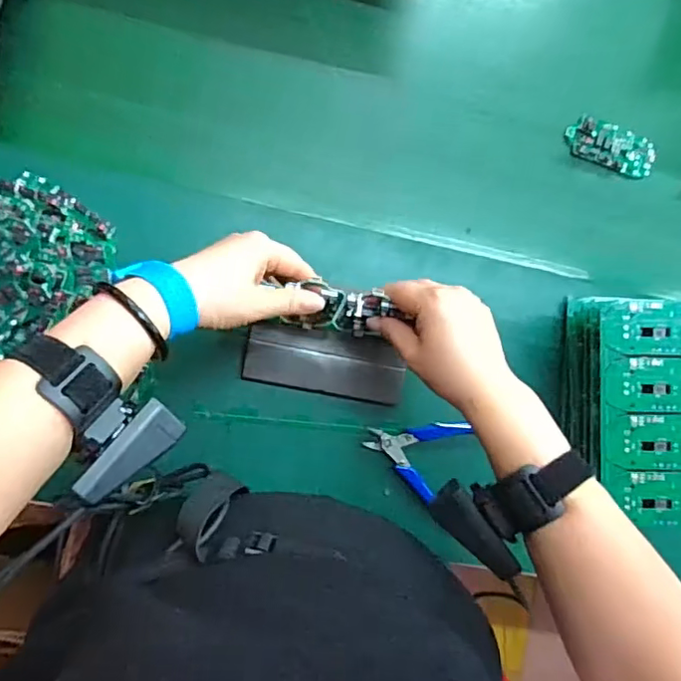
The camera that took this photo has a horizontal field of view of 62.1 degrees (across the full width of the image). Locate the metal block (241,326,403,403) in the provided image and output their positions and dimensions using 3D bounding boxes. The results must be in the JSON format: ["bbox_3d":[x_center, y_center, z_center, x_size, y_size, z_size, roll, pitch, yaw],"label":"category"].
[{"bbox_3d":[-0.014,0.020,0.531,0.146,0.021,0.058,11,87,-8],"label":"metal block"}]

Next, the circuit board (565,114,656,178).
[{"bbox_3d":[0.284,-0.203,0.594,0.095,0.010,0.049,26,84,-3],"label":"circuit board"}]

